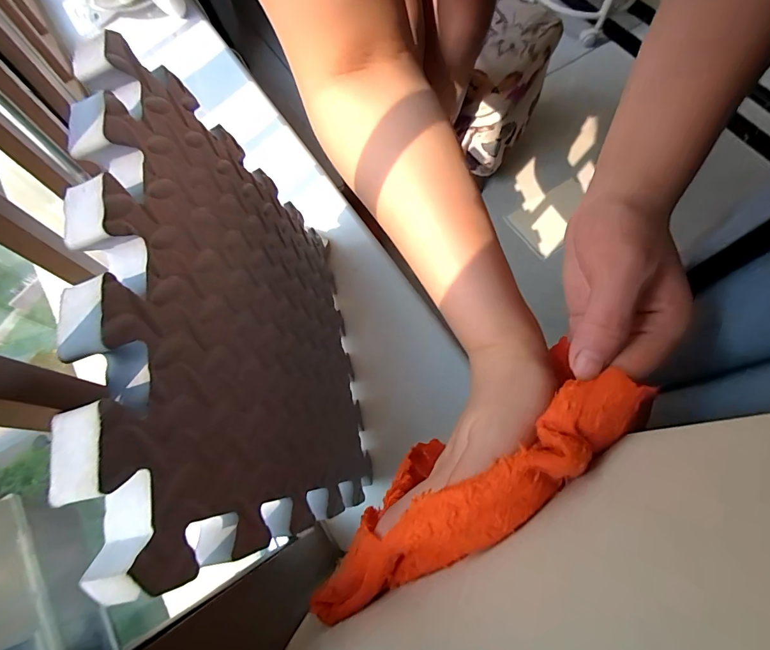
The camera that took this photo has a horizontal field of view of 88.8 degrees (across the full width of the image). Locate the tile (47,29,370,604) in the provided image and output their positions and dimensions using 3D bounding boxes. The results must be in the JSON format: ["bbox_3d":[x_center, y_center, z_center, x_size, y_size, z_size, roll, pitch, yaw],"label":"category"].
[{"bbox_3d":[-0.092,-0.001,0.303,0.019,0.289,0.286,-18,72,12],"label":"tile"}]

